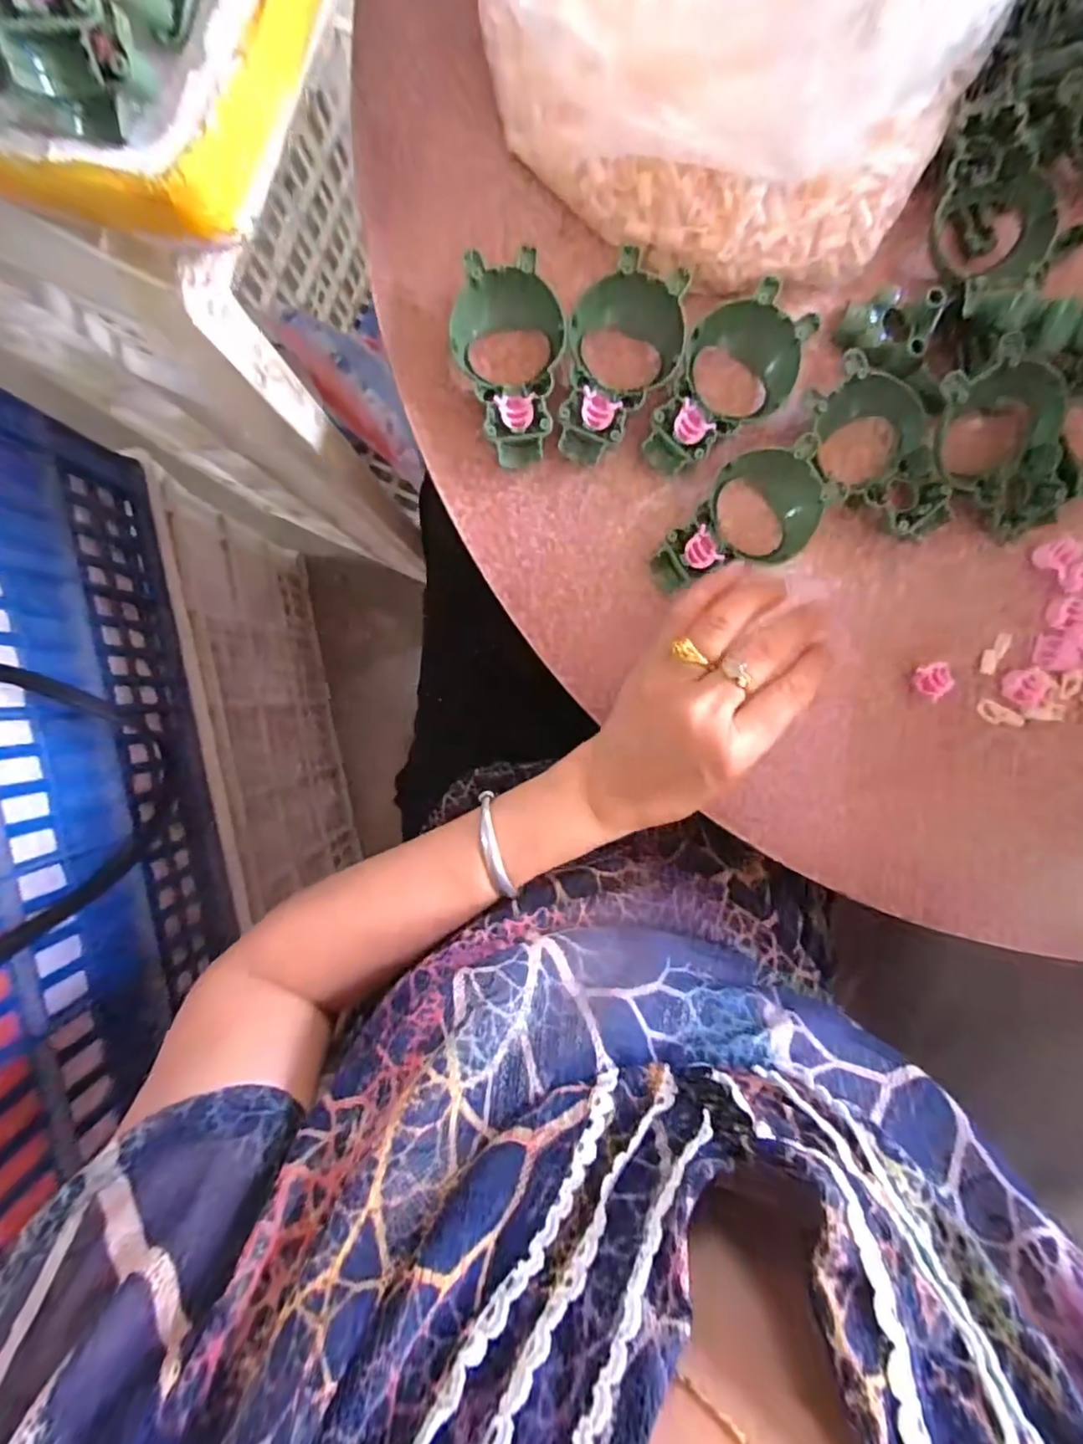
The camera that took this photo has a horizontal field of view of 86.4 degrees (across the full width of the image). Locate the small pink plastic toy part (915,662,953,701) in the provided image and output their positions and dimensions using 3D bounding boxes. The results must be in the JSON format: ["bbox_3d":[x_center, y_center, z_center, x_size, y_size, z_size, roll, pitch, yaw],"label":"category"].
[{"bbox_3d":[0.221,-0.023,0.328,0.016,0.015,0.020,-10,92,3],"label":"small pink plastic toy part"}]

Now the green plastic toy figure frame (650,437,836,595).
[{"bbox_3d":[0.107,-0.107,0.315,0.101,0.019,0.058,-33,94,7],"label":"green plastic toy figure frame"}]

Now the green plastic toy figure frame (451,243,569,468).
[{"bbox_3d":[-0.017,-0.192,0.311,0.056,0.020,0.099,-3,92,2],"label":"green plastic toy figure frame"}]

